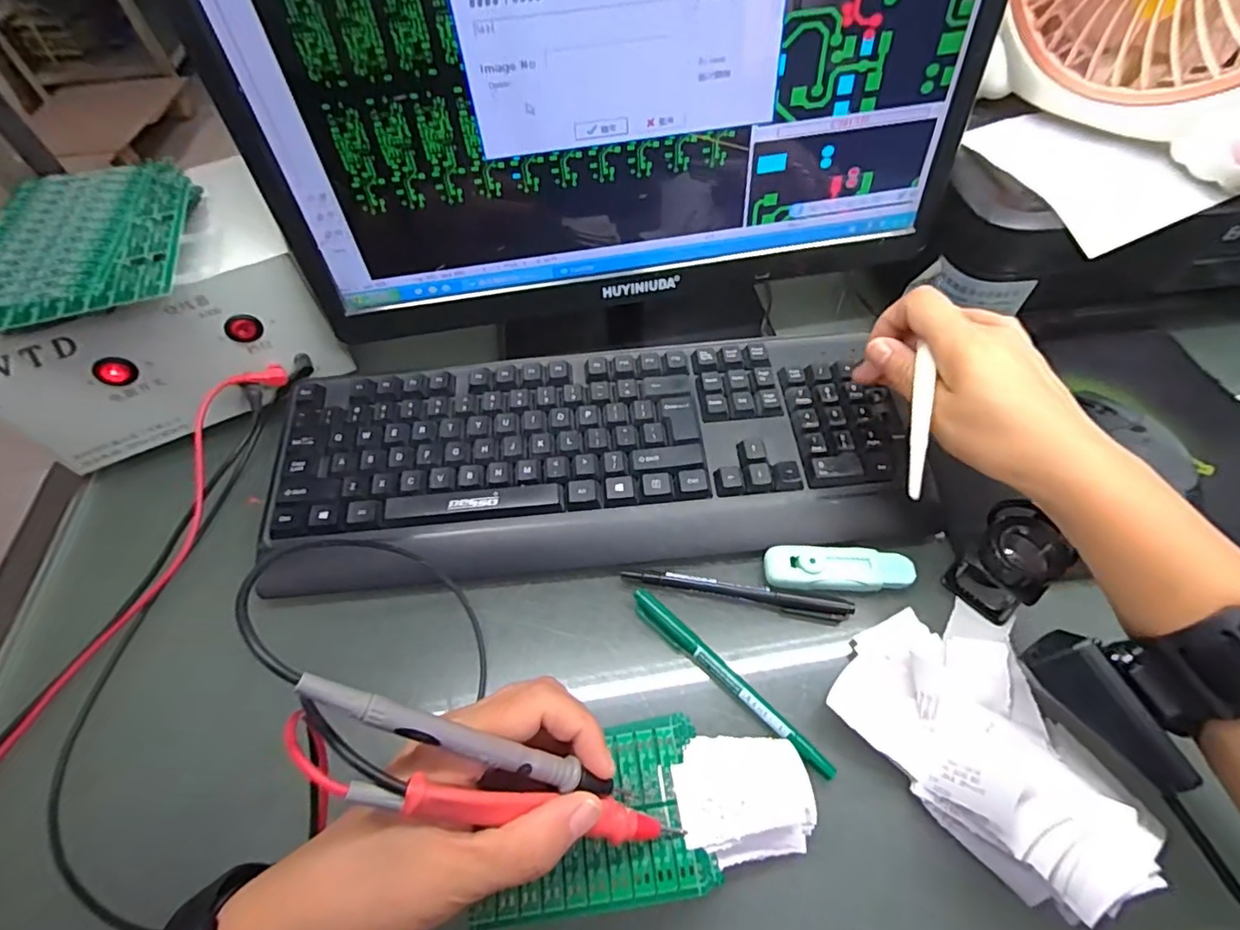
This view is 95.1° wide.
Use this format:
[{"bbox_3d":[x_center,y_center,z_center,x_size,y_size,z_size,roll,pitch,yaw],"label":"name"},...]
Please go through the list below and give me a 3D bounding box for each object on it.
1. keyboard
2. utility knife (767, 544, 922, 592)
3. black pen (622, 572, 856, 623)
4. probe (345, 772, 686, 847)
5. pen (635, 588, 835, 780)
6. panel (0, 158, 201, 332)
[{"bbox_3d":[-0.020,-0.006,0.394,0.423,0.040,0.158,-5,56,-1],"label":"keyboard"},{"bbox_3d":[0.135,0.063,0.349,0.088,0.006,0.028,0,77,3],"label":"utility knife"},{"bbox_3d":[0.071,0.078,0.350,0.138,0.011,0.013,8,56,7],"label":"black pen"},{"bbox_3d":[-0.032,0.137,0.223,0.141,0.012,0.014,23,52,-24],"label":"probe"},{"bbox_3d":[0.059,0.121,0.321,0.137,0.011,0.012,39,65,25],"label":"pen"},{"bbox_3d":[-0.346,-0.152,0.370,0.119,0.016,0.167,-12,56,-6],"label":"panel"}]

